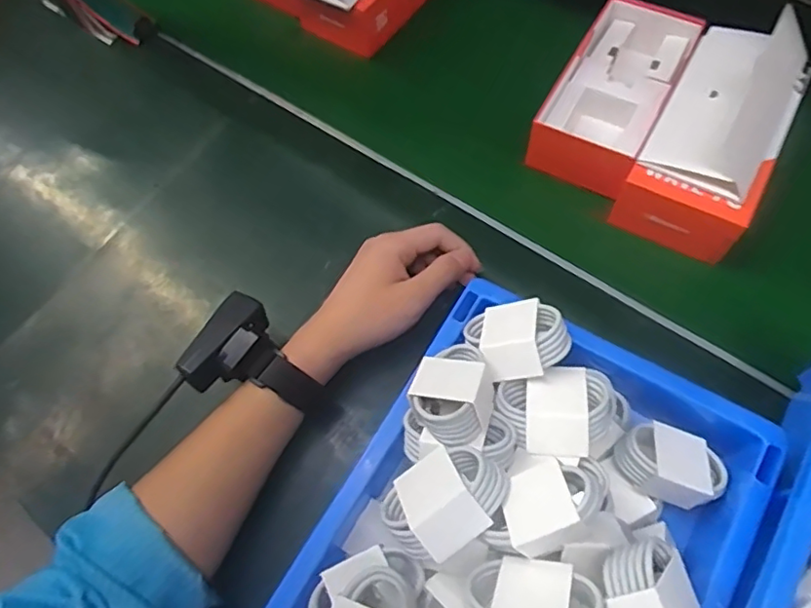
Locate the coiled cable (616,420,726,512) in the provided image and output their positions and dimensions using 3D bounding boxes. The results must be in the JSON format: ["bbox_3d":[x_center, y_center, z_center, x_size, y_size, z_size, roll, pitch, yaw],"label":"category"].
[{"bbox_3d":[0.162,0.097,0.343,0.061,0.024,0.042,14,65,11],"label":"coiled cable"}]

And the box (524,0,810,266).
[{"bbox_3d":[0.220,-0.172,0.469,0.178,0.086,0.207,26,67,16],"label":"box"}]

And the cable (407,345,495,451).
[{"bbox_3d":[0.029,0.054,0.336,0.043,0.029,0.064,3,32,18],"label":"cable"}]

